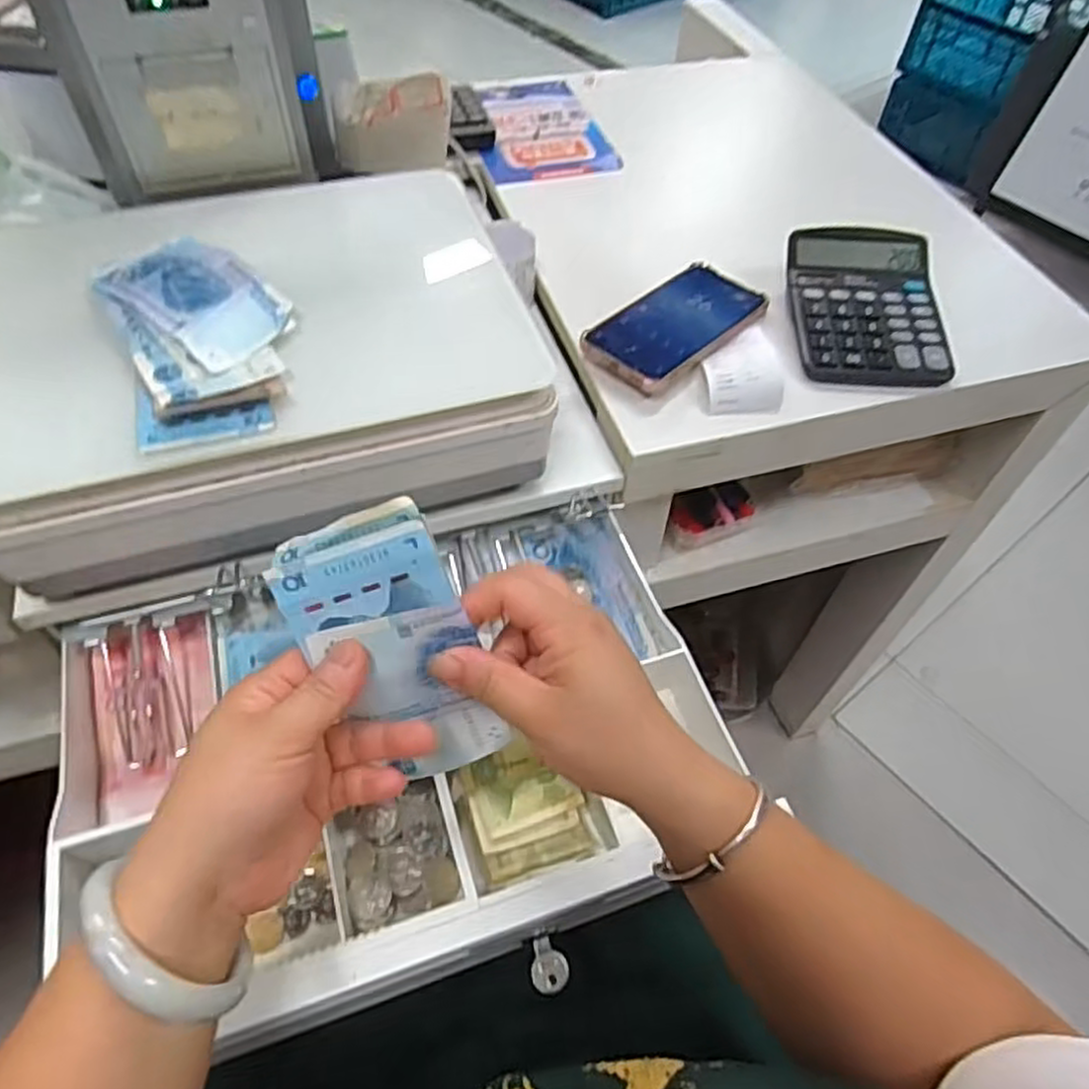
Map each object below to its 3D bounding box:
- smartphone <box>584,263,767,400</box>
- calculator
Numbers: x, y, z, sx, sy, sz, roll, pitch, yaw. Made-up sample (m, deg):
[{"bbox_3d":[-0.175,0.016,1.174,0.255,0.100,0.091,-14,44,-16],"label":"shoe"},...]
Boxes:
[{"bbox_3d":[0.105,-0.175,0.589,0.077,0.019,0.159,39,61,23],"label":"smartphone"},{"bbox_3d":[0.257,-0.189,0.594,0.118,0.050,0.145,1,54,-2],"label":"calculator"}]

